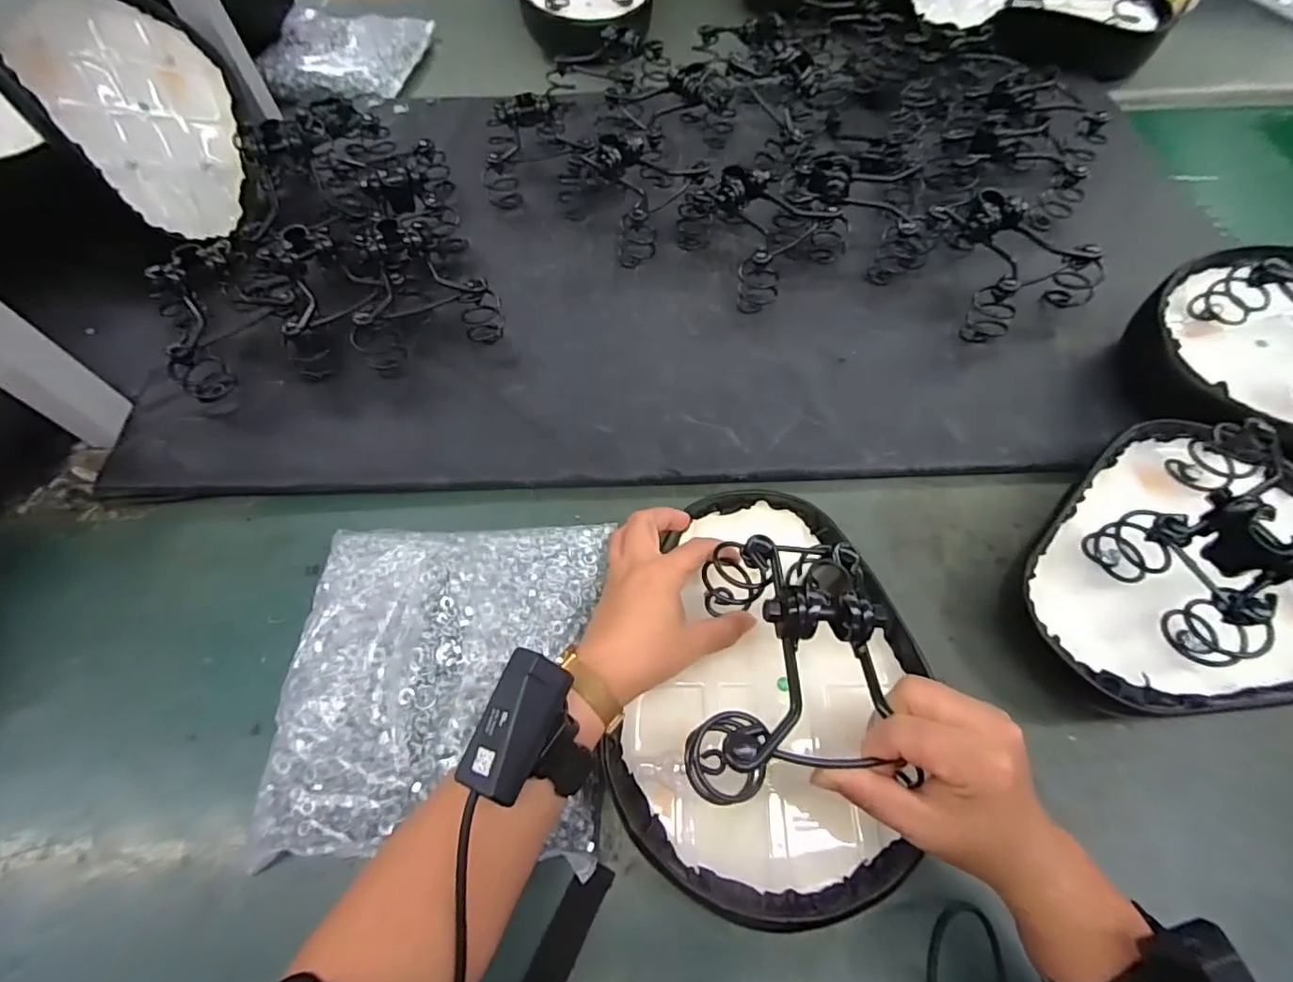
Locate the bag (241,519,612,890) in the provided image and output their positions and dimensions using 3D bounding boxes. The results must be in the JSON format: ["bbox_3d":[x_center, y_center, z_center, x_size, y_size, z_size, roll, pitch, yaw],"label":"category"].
[{"bbox_3d":[-0.158,0.143,0.450,0.248,0.038,0.251,0,61,1],"label":"bag"}]

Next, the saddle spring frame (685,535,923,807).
[{"bbox_3d":[0.090,0.103,0.348,0.123,0.090,0.154,7,69,4],"label":"saddle spring frame"}]

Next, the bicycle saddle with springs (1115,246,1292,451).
[{"bbox_3d":[0.596,-0.139,0.516,0.262,0.134,0.217,-27,66,-11],"label":"bicycle saddle with springs"}]

